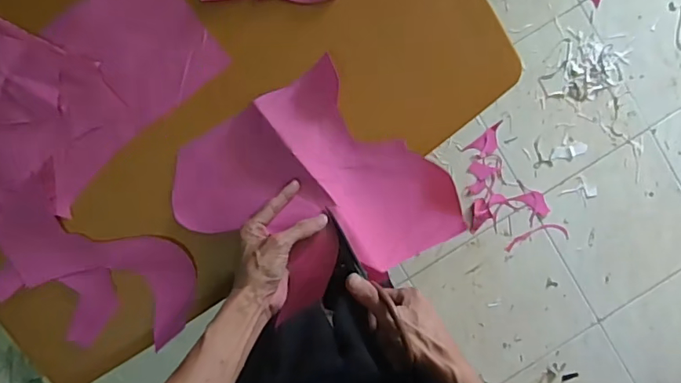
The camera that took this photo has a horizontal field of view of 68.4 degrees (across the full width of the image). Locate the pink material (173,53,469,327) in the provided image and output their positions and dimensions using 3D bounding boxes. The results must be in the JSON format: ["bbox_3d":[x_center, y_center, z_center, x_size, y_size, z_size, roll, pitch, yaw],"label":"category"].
[{"bbox_3d":[-0.028,0.003,0.631,0.301,0.070,0.273,-33,96,-7],"label":"pink material"}]

